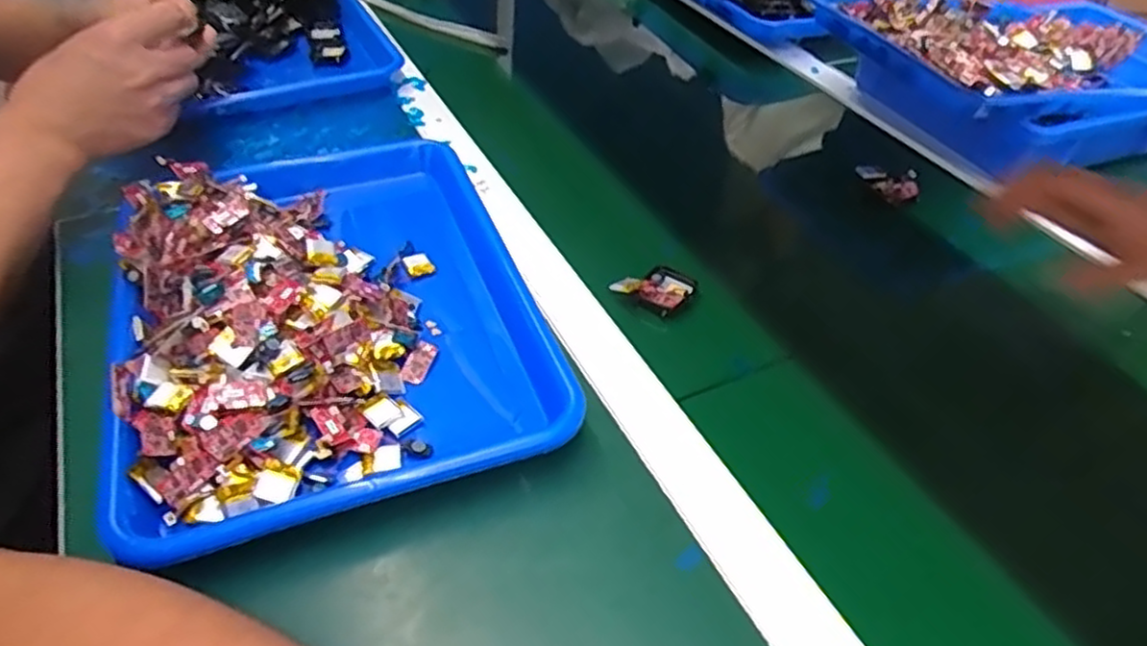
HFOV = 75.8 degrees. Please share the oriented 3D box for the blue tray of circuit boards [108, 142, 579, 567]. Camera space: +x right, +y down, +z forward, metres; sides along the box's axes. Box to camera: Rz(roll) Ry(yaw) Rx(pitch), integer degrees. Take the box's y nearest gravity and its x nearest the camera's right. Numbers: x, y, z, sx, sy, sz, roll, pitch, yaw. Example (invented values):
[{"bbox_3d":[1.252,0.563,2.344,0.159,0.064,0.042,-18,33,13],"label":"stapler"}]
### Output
[{"bbox_3d":[-0.161,-0.022,0.489,0.260,0.052,0.340,-14,46,-17],"label":"blue tray of circuit boards"}]

